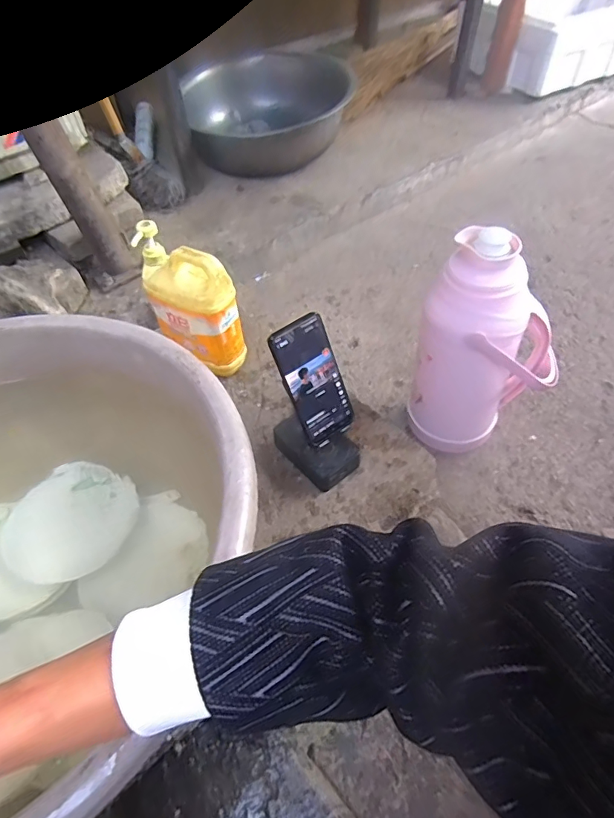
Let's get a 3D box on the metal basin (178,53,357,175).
[{"bbox_3d":[-0.119,-1.018,1.632,0.548,0.188,0.548,-3,49,3],"label":"metal basin"}]

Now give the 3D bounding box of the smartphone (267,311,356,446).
[{"bbox_3d":[0.010,-0.034,0.613,0.076,0.164,0.007,-33,29,-18],"label":"smartphone"}]

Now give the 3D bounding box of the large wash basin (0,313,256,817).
[{"bbox_3d":[-0.324,0.140,0.509,0.533,0.179,0.509,-3,49,3],"label":"large wash basin"}]

